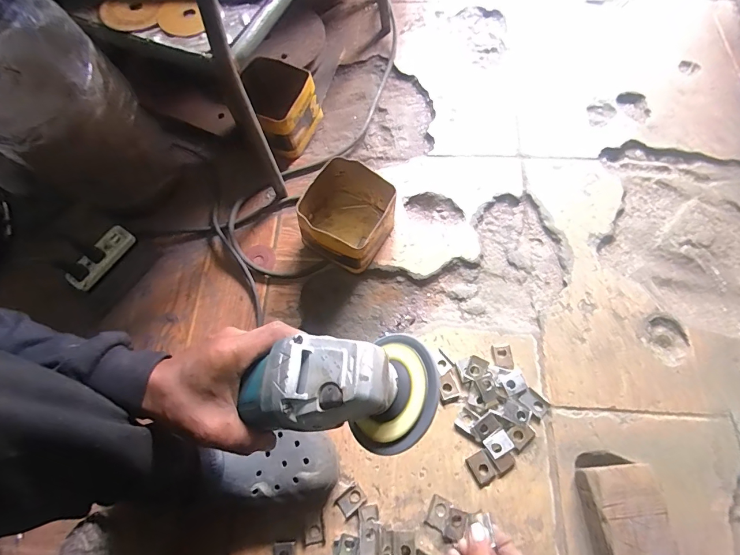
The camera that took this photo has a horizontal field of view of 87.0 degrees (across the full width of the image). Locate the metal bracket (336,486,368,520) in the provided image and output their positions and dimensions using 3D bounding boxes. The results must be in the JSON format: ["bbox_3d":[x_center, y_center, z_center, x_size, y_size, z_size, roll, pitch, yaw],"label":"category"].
[{"bbox_3d":[-0.022,0.277,0.481,0.033,0.004,0.023,-36,69,-12],"label":"metal bracket"}]

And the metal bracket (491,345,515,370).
[{"bbox_3d":[0.181,0.109,0.532,0.026,0.005,0.033,-3,65,2],"label":"metal bracket"}]

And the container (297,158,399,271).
[{"bbox_3d":[-0.036,-0.092,0.581,0.137,0.095,0.134,26,71,13],"label":"container"}]

